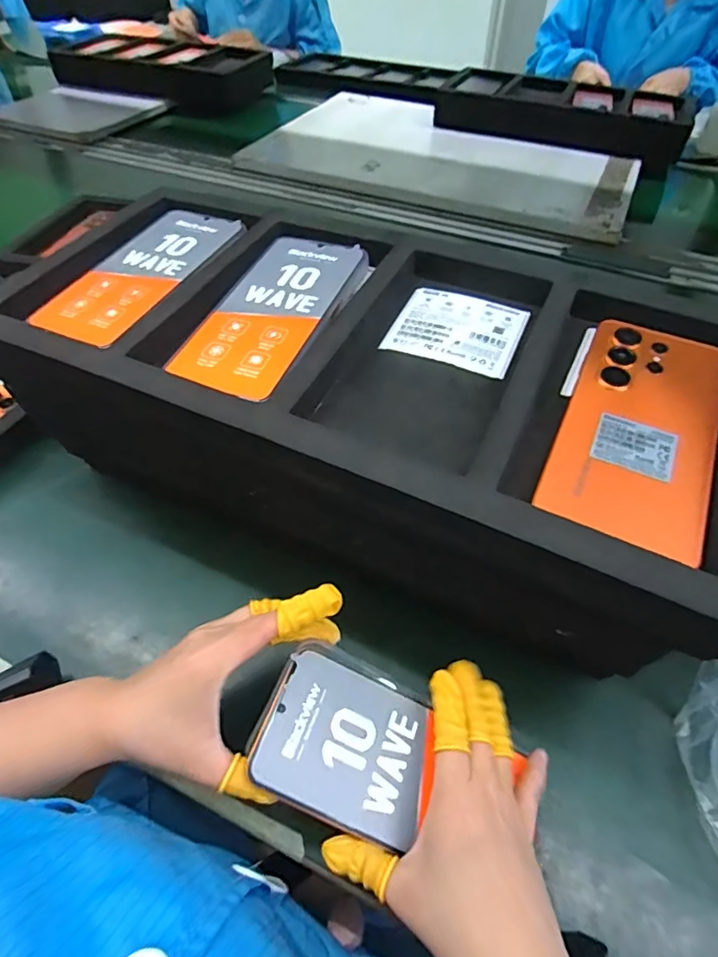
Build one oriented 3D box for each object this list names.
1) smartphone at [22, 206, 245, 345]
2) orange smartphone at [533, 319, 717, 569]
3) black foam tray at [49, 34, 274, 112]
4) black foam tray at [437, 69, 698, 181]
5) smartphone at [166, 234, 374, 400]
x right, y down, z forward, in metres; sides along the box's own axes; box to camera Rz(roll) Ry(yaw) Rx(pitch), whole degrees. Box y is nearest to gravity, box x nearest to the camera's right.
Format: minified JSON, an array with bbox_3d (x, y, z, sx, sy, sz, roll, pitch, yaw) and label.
[{"bbox_3d":[-0.161,-0.157,0.393,0.081,0.013,0.171,20,53,15],"label":"smartphone"},{"bbox_3d":[0.154,-0.029,0.285,0.077,0.015,0.166,22,53,16],"label":"orange smartphone"},{"bbox_3d":[-0.491,-1.013,1.300,0.520,0.090,0.224,18,52,13],"label":"black foam tray"},{"bbox_3d":[0.424,-0.760,1.092,0.497,0.076,0.252,25,54,19],"label":"black foam tray"},{"bbox_3d":[-0.056,-0.117,0.357,0.077,0.014,0.168,18,52,13],"label":"smartphone"}]

